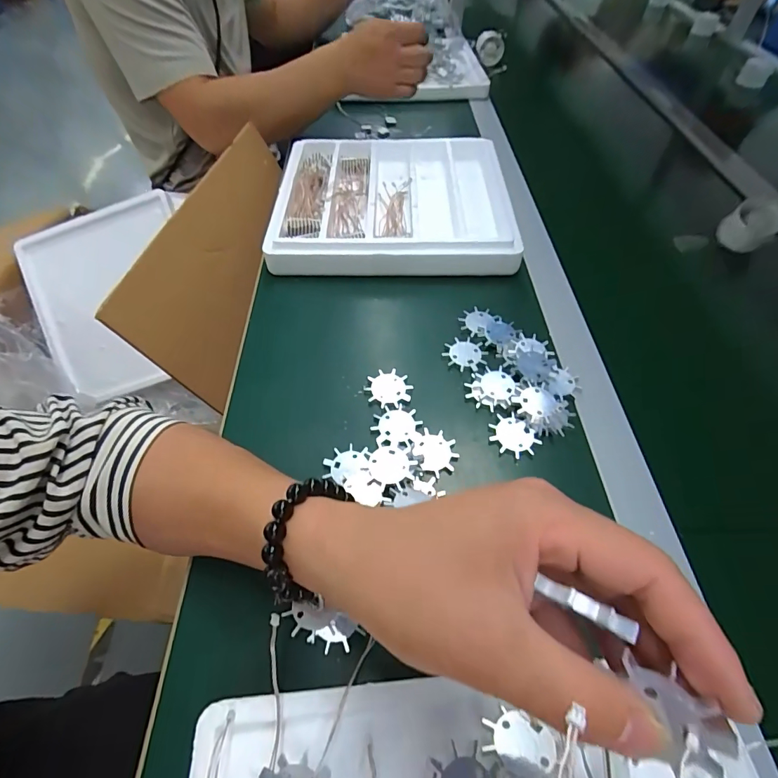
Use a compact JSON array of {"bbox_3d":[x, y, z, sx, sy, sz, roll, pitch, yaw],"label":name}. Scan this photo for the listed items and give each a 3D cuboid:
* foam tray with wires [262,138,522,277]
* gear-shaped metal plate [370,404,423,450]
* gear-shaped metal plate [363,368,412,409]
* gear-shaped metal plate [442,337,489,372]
[{"bbox_3d":[0.014,-0.230,0.515,0.288,0.043,0.252,2,55,0],"label":"foam tray with wires"},{"bbox_3d":[0.006,0.030,0.340,0.038,0.004,0.039,1,55,-1],"label":"gear-shaped metal plate"},{"bbox_3d":[0.000,-0.002,0.363,0.037,0.004,0.038,1,55,-1],"label":"gear-shaped metal plate"},{"bbox_3d":[0.070,-0.033,0.387,0.037,0.004,0.037,1,55,-1],"label":"gear-shaped metal plate"}]

